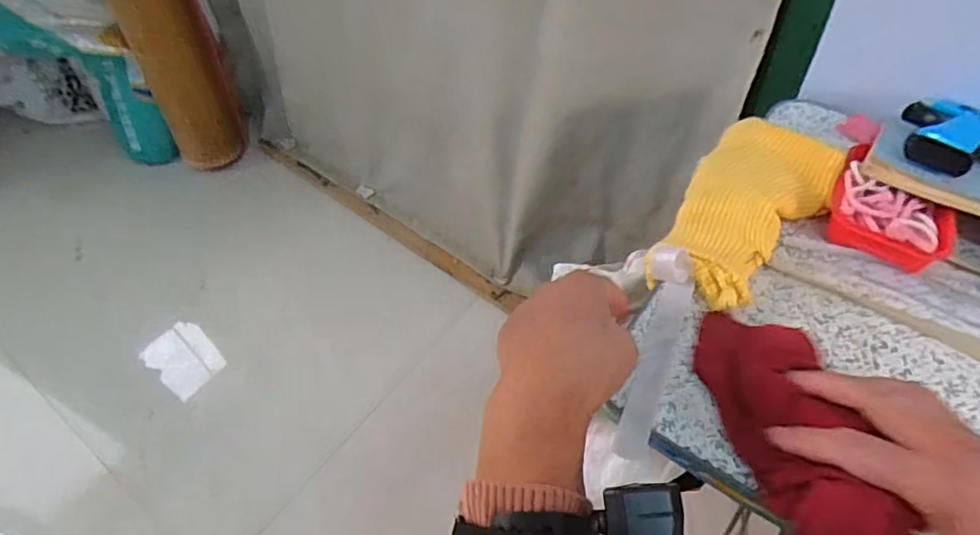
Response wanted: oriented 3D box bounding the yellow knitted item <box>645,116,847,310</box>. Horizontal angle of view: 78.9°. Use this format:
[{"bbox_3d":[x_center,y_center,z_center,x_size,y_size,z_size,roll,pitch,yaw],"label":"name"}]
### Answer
[{"bbox_3d":[0.208,-0.052,0.473,0.100,0.035,0.201,23,57,22],"label":"yellow knitted item"}]

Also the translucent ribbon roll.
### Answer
[{"bbox_3d":[0.111,0.055,0.402,0.031,0.032,0.160,14,59,16],"label":"translucent ribbon roll"}]

